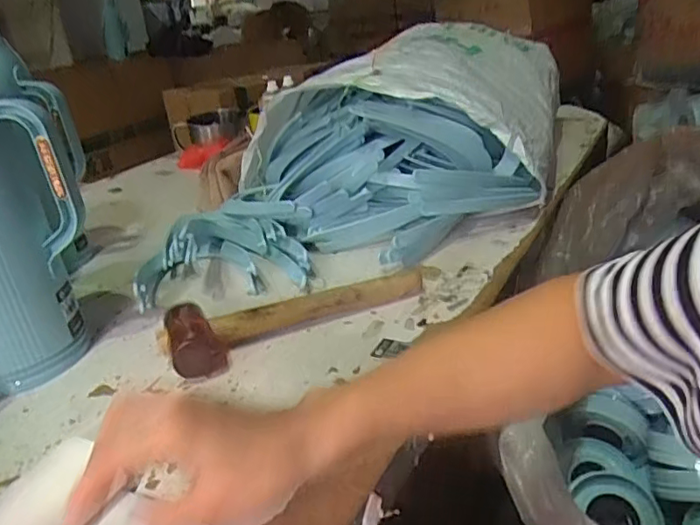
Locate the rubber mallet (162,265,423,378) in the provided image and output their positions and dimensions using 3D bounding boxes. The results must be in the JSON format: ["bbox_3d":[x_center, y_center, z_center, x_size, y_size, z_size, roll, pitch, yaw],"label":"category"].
[{"bbox_3d":[-0.061,0.043,0.610,0.280,0.048,0.095,-16,27,-22],"label":"rubber mallet"}]

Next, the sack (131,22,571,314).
[{"bbox_3d":[-0.019,-0.154,0.825,0.611,0.224,0.380,-17,27,-23],"label":"sack"}]

